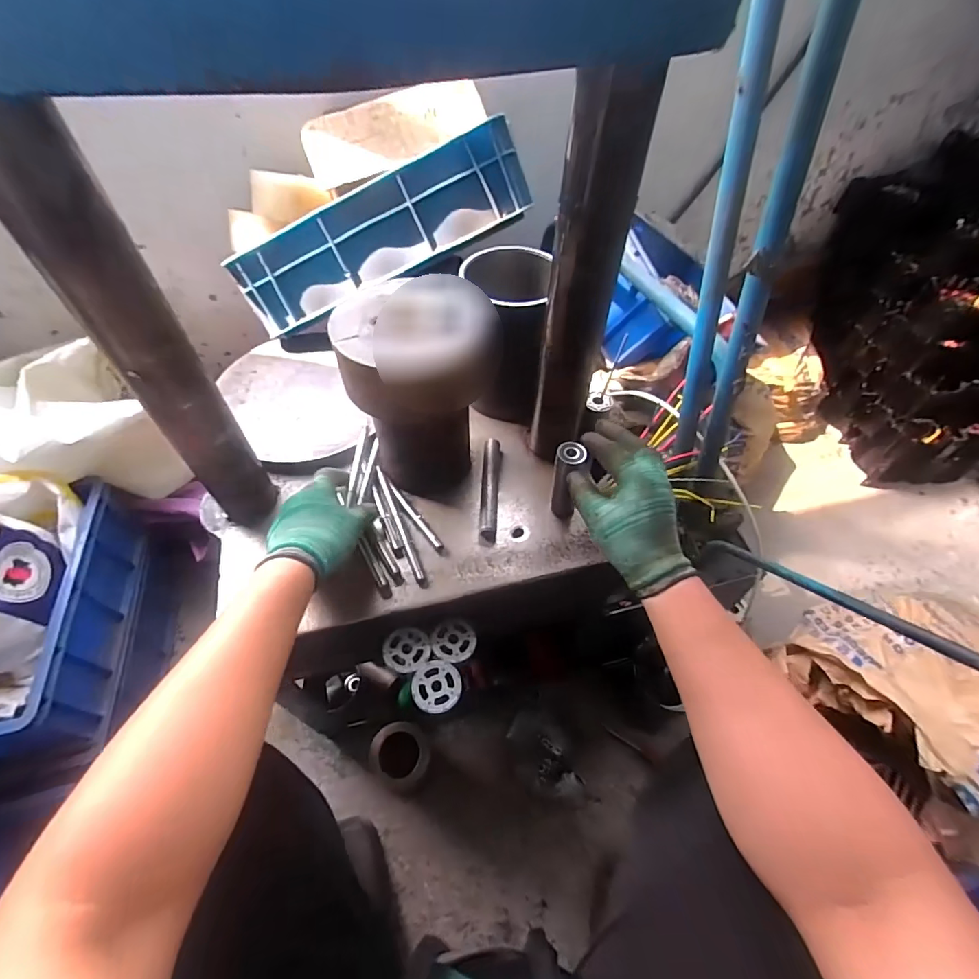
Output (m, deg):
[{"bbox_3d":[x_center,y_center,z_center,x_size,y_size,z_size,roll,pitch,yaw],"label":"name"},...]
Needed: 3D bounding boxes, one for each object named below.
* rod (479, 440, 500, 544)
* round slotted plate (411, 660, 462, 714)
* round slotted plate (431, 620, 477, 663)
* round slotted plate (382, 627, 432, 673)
[{"bbox_3d":[0.001,-0.002,0.605,0.021,0.018,0.147,3,53,0],"label":"rod"},{"bbox_3d":[-0.056,0.210,0.513,0.052,0.007,0.051,1,53,-1],"label":"round slotted plate"},{"bbox_3d":[-0.040,0.172,0.546,0.049,0.009,0.047,1,53,-1],"label":"round slotted plate"},{"bbox_3d":[-0.091,0.178,0.534,0.051,0.008,0.047,1,53,-1],"label":"round slotted plate"}]

